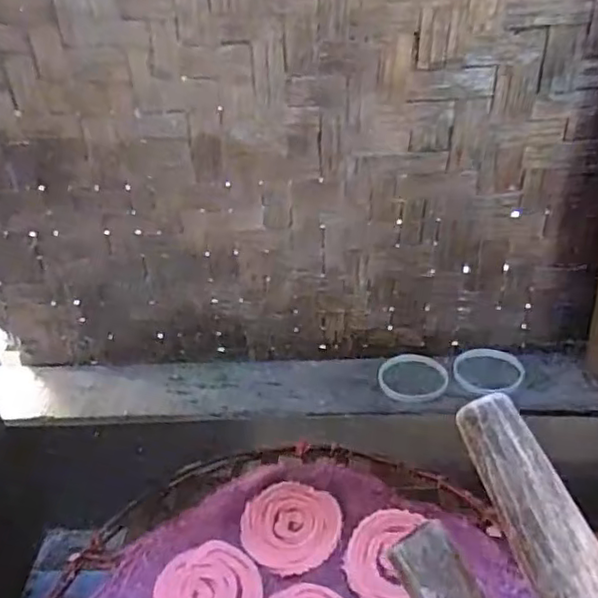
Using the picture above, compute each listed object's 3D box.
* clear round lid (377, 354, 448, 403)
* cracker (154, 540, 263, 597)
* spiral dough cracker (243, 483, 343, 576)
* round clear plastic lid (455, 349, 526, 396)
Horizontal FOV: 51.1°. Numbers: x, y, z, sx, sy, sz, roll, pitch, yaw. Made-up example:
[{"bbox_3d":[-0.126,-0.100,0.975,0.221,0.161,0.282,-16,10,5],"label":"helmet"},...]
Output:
[{"bbox_3d":[0.151,0.103,0.826,0.086,0.004,0.088,-3,34,2],"label":"clear round lid"},{"bbox_3d":[-0.069,0.224,0.476,0.078,0.005,0.083,-3,34,2],"label":"cracker"},{"bbox_3d":[-0.007,0.187,0.519,0.080,0.008,0.076,-3,34,2],"label":"spiral dough cracker"},{"bbox_3d":[0.251,0.093,0.827,0.086,0.010,0.093,7,35,16],"label":"round clear plastic lid"}]

